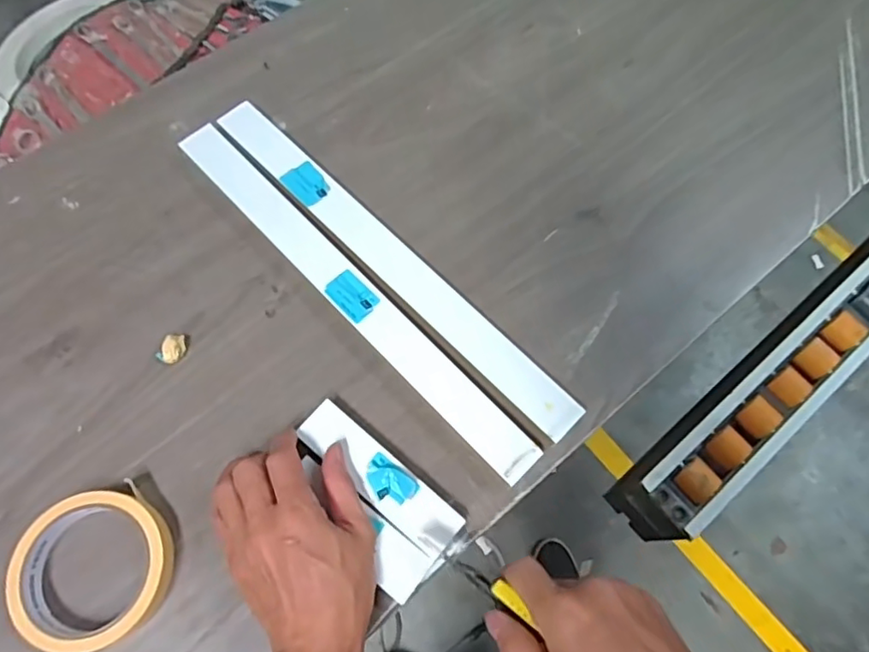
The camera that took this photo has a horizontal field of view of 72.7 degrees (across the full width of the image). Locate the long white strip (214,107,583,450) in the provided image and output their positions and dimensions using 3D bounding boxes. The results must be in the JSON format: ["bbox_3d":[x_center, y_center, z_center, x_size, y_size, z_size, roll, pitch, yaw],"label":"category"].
[{"bbox_3d":[-0.040,-0.058,0.479,0.037,0.006,0.391,-41,75,-19],"label":"long white strip"}]

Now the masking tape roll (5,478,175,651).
[{"bbox_3d":[-0.227,0.161,0.390,0.093,0.026,0.096,1,69,-2],"label":"masking tape roll"}]

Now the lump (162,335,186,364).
[{"bbox_3d":[-0.201,0.018,0.457,0.016,0.011,0.022,-6,69,-4],"label":"lump"}]

